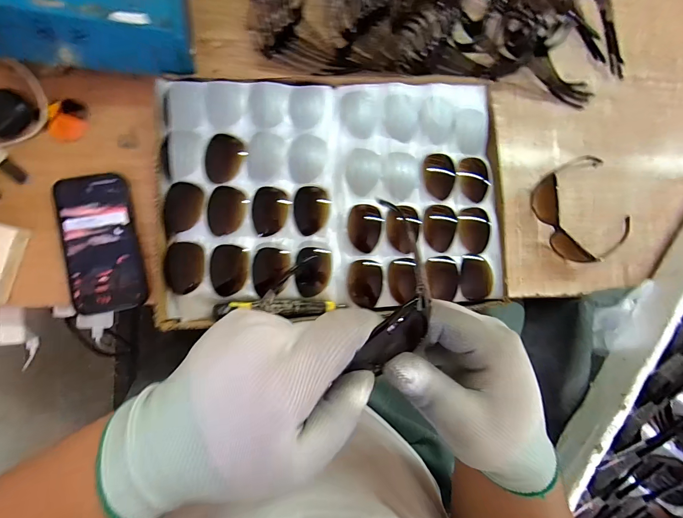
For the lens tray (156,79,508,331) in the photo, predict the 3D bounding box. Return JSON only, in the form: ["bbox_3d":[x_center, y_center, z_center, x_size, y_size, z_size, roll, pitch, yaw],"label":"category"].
[{"bbox_3d":[-0.004,-0.079,0.432,0.430,0.040,0.295,-4,87,-8],"label":"lens tray"}]

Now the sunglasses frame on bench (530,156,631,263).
[{"bbox_3d":[0.361,-0.075,0.485,0.146,0.045,0.144,-22,90,-9],"label":"sunglasses frame on bench"}]

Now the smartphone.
[{"bbox_3d":[-0.290,-0.020,0.403,0.081,0.011,0.166,-11,89,-8],"label":"smartphone"}]

